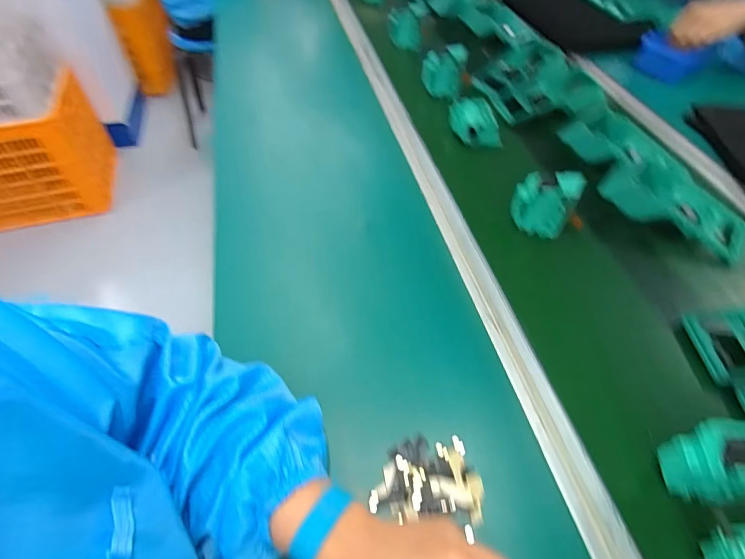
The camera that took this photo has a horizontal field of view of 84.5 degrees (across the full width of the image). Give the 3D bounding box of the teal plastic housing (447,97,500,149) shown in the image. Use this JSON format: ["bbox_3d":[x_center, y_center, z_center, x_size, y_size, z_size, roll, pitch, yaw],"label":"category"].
[{"bbox_3d":[0.170,-0.267,0.690,0.073,0.035,0.091,-9,49,-7],"label":"teal plastic housing"}]

